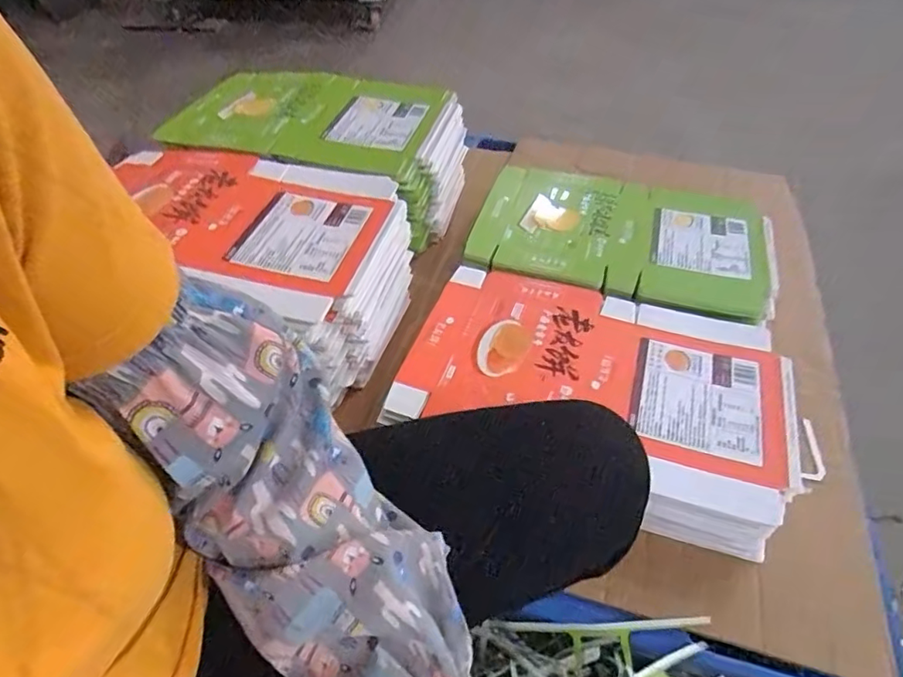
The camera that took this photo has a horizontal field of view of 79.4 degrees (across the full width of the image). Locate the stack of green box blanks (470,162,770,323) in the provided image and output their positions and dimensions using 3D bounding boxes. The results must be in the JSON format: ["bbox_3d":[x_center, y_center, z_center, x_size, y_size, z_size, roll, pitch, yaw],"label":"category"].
[{"bbox_3d":[0.257,-0.166,0.893,0.464,0.079,0.294,16,51,14],"label":"stack of green box blanks"}]

